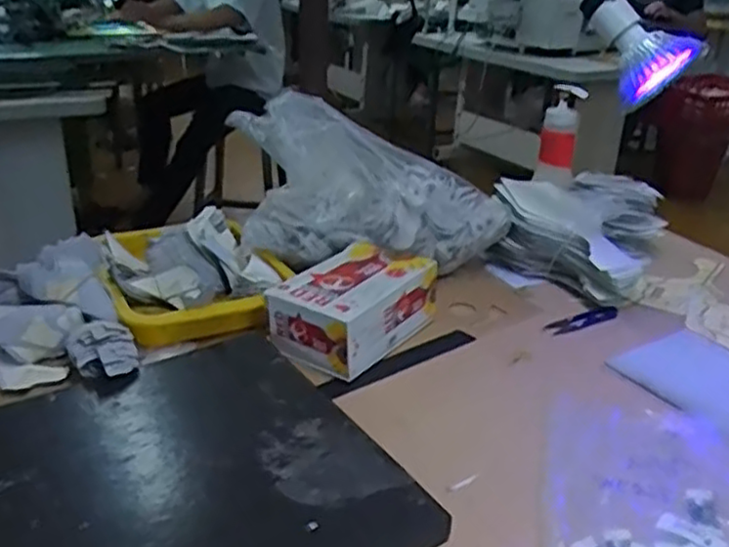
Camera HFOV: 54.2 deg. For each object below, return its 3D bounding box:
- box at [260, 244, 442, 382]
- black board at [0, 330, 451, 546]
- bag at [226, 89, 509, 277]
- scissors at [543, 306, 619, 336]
[{"bbox_3d":[-0.013,0.037,0.754,0.107,0.079,0.160,20,32,35],"label":"box"},{"bbox_3d":[-0.150,0.164,0.540,0.309,0.036,0.300,-17,31,-31],"label":"black board"},{"bbox_3d":[0.013,-0.105,0.816,0.313,0.175,0.106,0,26,-5],"label":"bag"},{"bbox_3d":[0.253,0.053,0.820,0.101,0.005,0.028,-13,29,-25],"label":"scissors"}]

